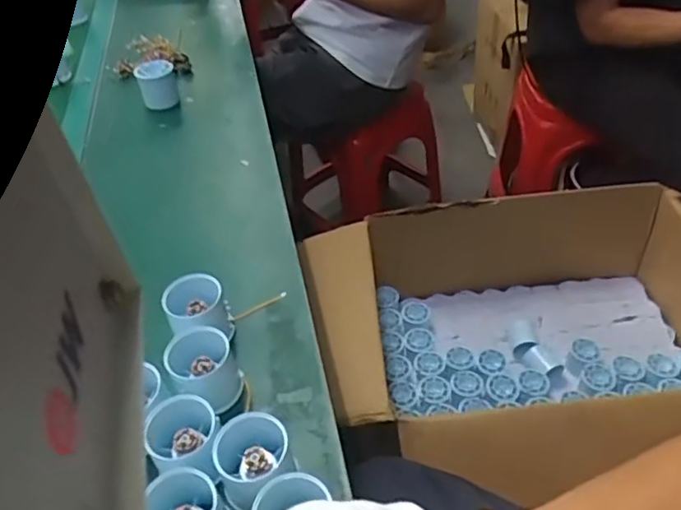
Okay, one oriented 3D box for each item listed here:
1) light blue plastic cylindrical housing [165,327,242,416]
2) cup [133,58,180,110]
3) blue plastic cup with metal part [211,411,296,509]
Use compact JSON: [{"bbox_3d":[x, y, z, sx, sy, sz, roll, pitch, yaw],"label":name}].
[{"bbox_3d":[-0.108,0.093,0.470,0.048,0.046,0.052,-4,44,4],"label":"light blue plastic cylindrical housing"},{"bbox_3d":[-0.272,-0.256,0.873,0.056,0.056,0.045,-15,44,-8],"label":"cup"},{"bbox_3d":[-0.064,0.144,0.417,0.048,0.048,0.054,29,55,32],"label":"blue plastic cup with metal part"}]

